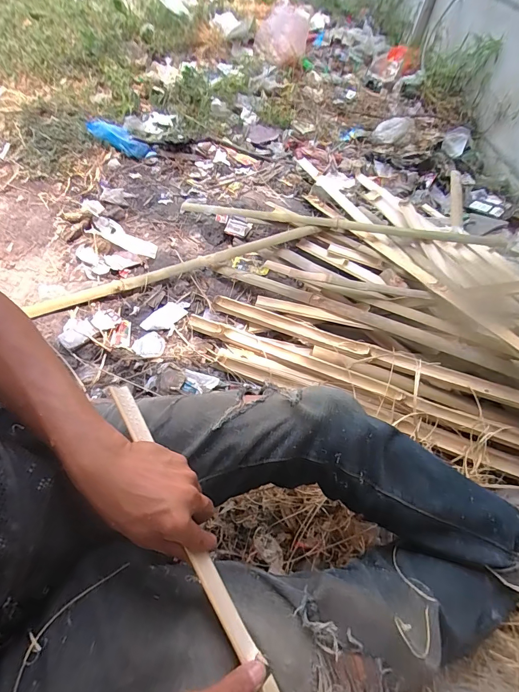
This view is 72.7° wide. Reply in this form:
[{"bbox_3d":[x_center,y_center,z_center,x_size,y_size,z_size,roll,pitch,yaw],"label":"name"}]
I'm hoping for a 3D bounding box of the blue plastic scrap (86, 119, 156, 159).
[{"bbox_3d":[-0.493,-0.728,1.233,0.263,0.033,0.100,29,56,-1],"label":"blue plastic scrap"}]

